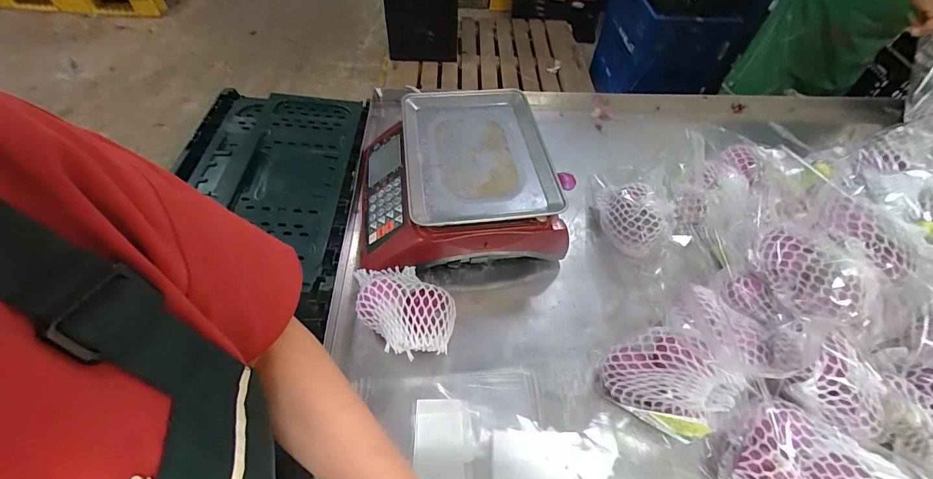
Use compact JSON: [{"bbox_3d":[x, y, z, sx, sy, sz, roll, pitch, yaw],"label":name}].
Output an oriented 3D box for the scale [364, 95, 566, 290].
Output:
[{"bbox_3d":[-0.029,-0.118,0.739,0.337,0.137,0.404,-5,54,-7],"label":"scale"}]

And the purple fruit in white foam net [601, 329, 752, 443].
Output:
[{"bbox_3d":[0.260,0.191,0.529,0.093,0.146,0.131,-32,61,-24],"label":"purple fruit in white foam net"}]

